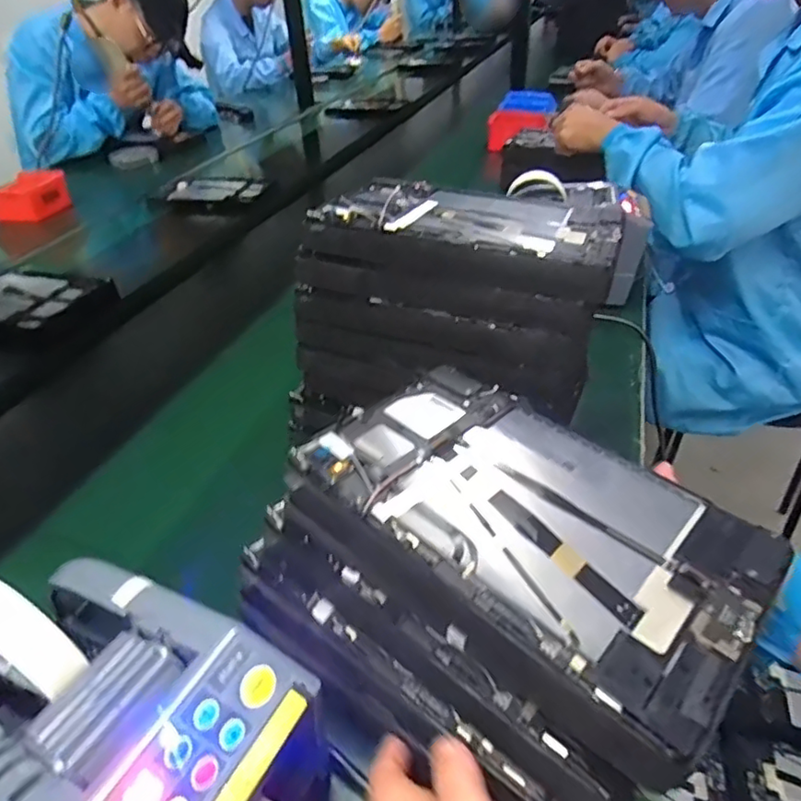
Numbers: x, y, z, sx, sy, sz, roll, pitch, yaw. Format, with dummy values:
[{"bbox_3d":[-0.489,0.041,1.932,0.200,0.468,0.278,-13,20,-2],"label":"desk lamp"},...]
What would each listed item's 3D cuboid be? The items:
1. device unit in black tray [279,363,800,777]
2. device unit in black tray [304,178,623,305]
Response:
[{"bbox_3d":[0.069,0.060,0.325,0.234,0.033,0.151,28,48,33],"label":"device unit in black tray"},{"bbox_3d":[0.060,-0.147,0.487,0.240,0.035,0.159,11,41,17],"label":"device unit in black tray"}]

